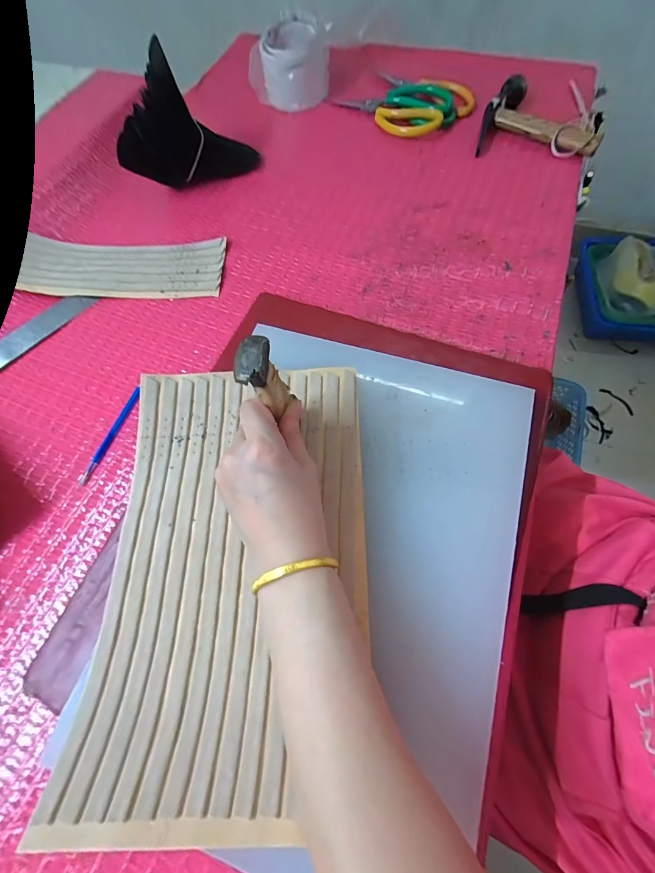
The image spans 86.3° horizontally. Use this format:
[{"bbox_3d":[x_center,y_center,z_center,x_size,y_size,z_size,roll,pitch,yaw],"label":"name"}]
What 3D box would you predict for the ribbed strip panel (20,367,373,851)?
[{"bbox_3d":[-0.064,0.077,0.249,0.182,0.032,0.294,-2,68,2],"label":"ribbed strip panel"}]

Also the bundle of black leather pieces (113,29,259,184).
[{"bbox_3d":[-0.178,-0.381,0.429,0.161,0.122,0.041,-26,69,-8],"label":"bundle of black leather pieces"}]

